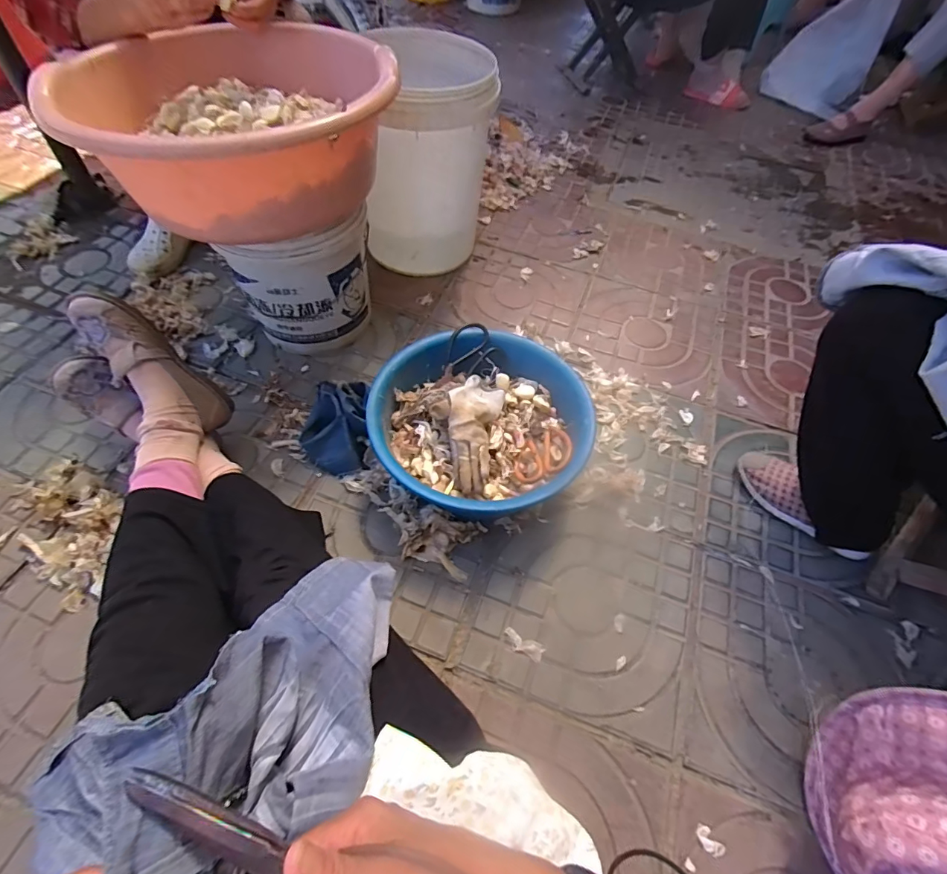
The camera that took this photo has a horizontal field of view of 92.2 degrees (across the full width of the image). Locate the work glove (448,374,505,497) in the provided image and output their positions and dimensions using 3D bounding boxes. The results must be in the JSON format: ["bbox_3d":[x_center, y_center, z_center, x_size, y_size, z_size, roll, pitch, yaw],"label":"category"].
[{"bbox_3d":[-0.003,-0.017,0.701,0.081,0.054,0.215,12,57,3],"label":"work glove"}]

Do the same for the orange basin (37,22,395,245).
[{"bbox_3d":[-0.375,-0.483,0.712,0.411,0.161,0.463,-38,68,-26],"label":"orange basin"}]

